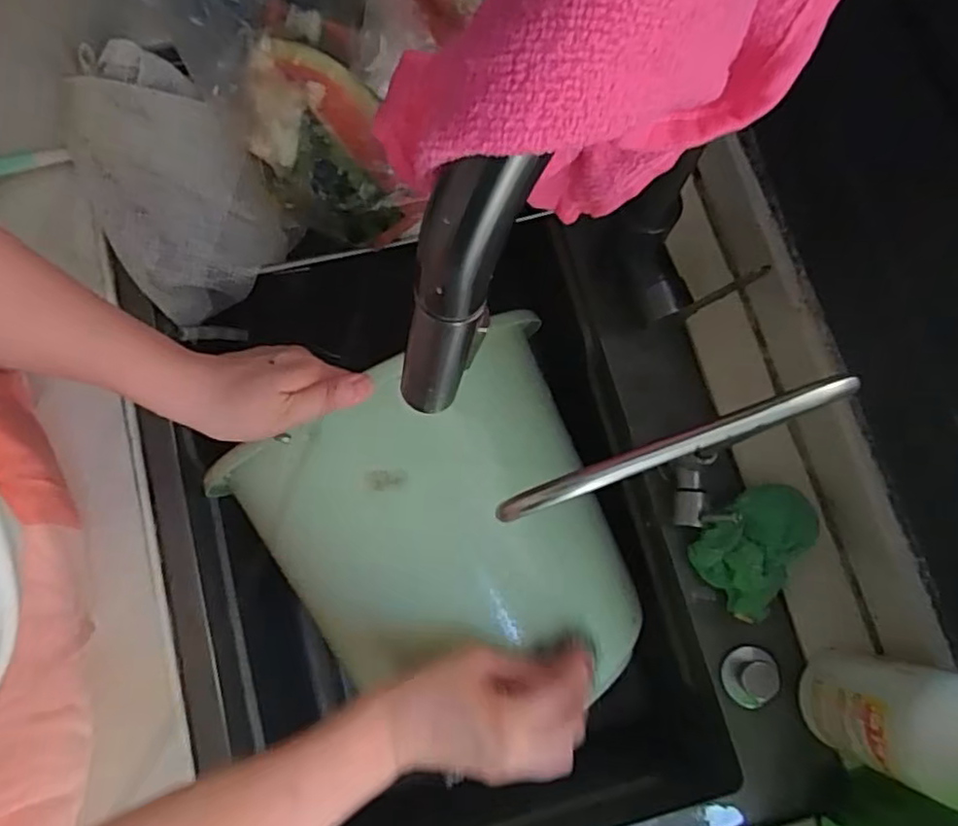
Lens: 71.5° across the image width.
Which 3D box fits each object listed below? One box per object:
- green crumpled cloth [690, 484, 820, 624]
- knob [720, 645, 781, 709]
[{"bbox_3d":[0.205,0.099,0.484,0.083,0.046,0.071,-39,80,-8],"label":"green crumpled cloth"},{"bbox_3d":[0.200,0.194,0.490,0.037,0.014,0.041,34,80,7],"label":"knob"}]

